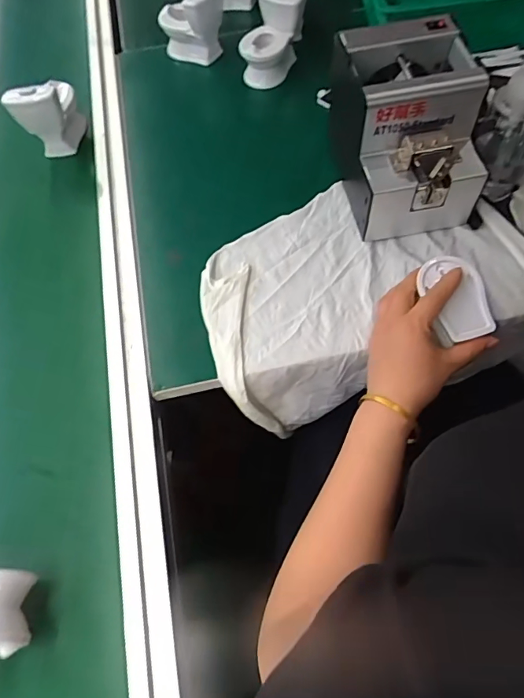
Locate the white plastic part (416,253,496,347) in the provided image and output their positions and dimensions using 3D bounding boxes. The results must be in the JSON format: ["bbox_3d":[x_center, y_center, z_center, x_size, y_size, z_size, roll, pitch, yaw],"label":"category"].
[{"bbox_3d":[0.187,-0.052,0.455,0.055,0.016,0.086,-11,62,-2],"label":"white plastic part"}]

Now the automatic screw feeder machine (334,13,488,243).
[{"bbox_3d":[0.159,-0.242,0.532,0.138,0.152,0.170,-9,62,-1],"label":"automatic screw feeder machine"}]

